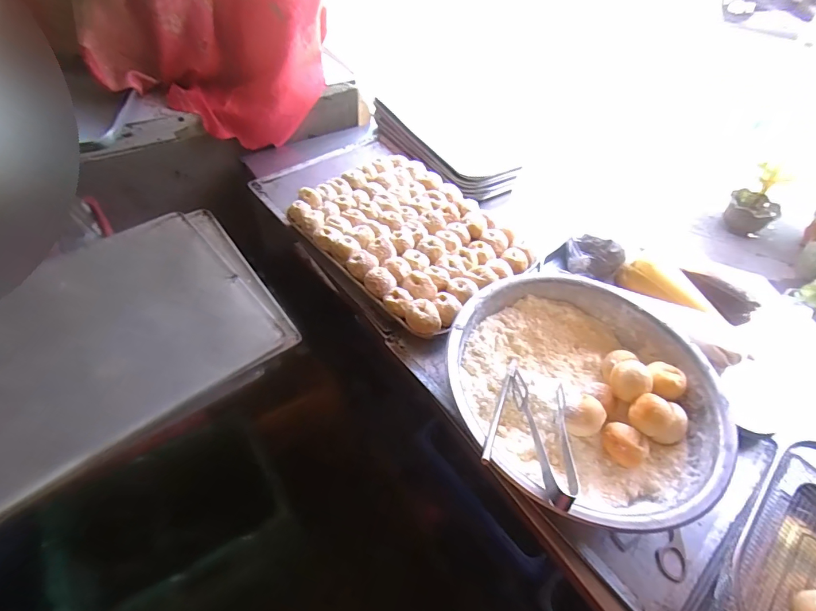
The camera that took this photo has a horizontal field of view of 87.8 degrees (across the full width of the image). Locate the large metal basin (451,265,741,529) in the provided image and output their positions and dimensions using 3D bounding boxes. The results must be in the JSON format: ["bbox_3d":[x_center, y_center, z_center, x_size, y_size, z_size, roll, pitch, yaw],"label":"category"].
[{"bbox_3d":[0.211,0.111,0.541,0.318,0.089,0.323,3,51,-3],"label":"large metal basin"}]

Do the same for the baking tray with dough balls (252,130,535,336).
[{"bbox_3d":[-0.013,-0.137,0.744,0.293,0.054,0.416,-35,62,-28],"label":"baking tray with dough balls"}]

